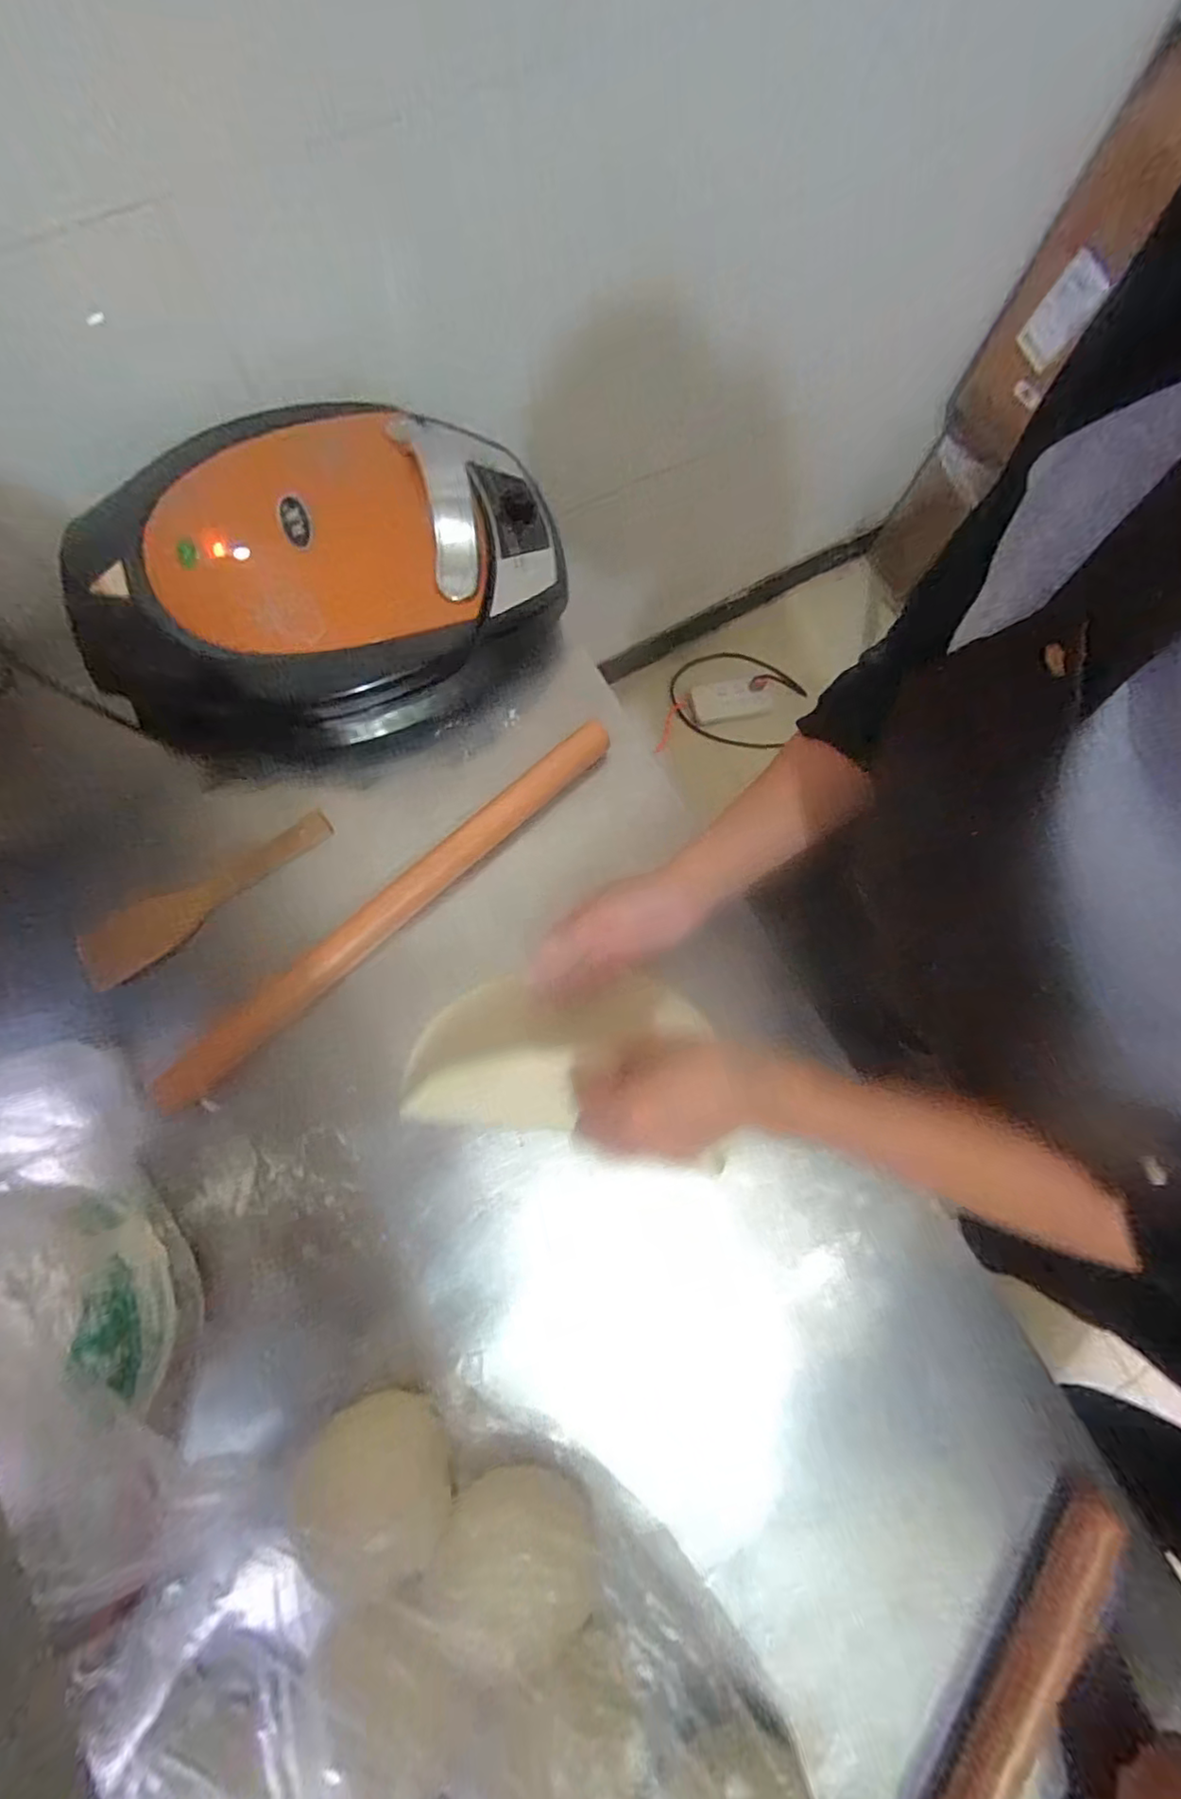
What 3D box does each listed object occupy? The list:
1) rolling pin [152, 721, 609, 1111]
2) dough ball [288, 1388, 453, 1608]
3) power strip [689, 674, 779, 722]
[{"bbox_3d":[-0.169,0.002,0.563,0.490,0.035,0.034,-42,82,-10],"label":"rolling pin"},{"bbox_3d":[-0.157,0.428,0.451,0.100,0.076,0.098,0,77,-1],"label":"dough ball"},{"bbox_3d":[0.348,-0.492,1.507,0.202,0.027,0.093,-7,77,10],"label":"power strip"}]

